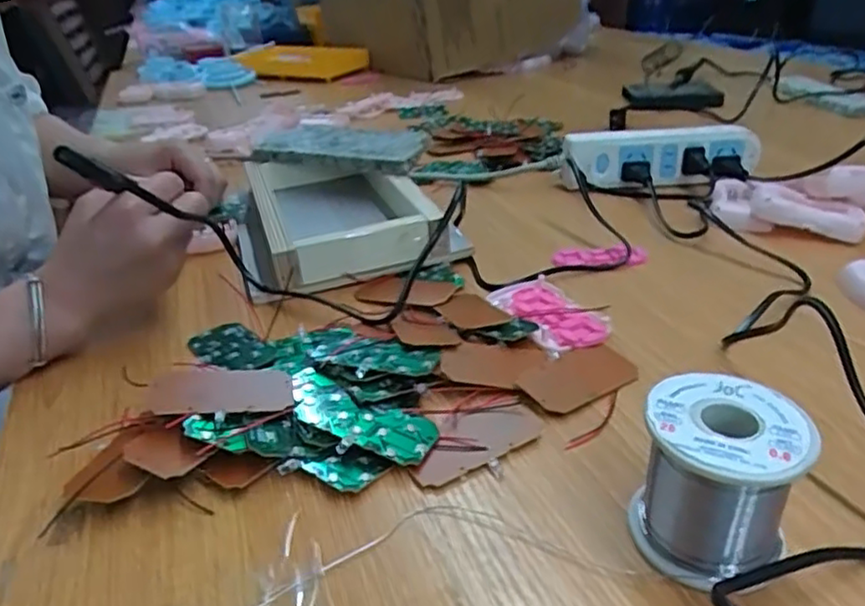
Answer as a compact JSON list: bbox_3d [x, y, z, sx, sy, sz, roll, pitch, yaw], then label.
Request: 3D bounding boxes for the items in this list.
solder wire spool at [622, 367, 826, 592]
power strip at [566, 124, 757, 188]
[{"bbox_3d":[0.117,0.073,0.271,0.059,0.064,0.061,15,34,26],"label":"solder wire spool"},{"bbox_3d":[0.230,-0.149,0.656,0.193,0.045,0.040,-3,30,2],"label":"power strip"}]

